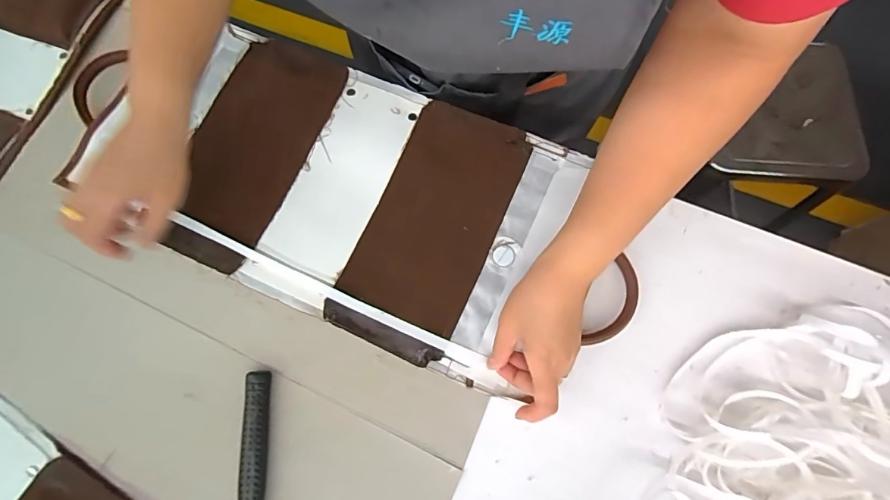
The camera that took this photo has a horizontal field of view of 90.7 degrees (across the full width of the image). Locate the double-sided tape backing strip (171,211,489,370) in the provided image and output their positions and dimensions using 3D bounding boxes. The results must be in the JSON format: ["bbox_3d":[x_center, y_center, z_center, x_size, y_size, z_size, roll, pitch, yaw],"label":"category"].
[{"bbox_3d":[-0.115,0.036,0.415,0.328,0.006,0.013,24,75,8],"label":"double-sided tape backing strip"}]

